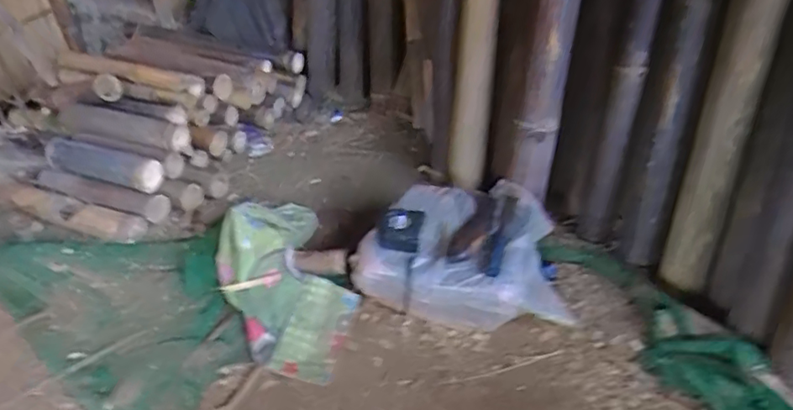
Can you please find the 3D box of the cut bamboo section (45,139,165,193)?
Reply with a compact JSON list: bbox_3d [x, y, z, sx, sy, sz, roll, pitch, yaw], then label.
[{"bbox_3d":[-0.674,-0.088,1.348,0.309,0.068,0.066,11,40,19],"label":"cut bamboo section"}]

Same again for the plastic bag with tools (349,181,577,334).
[{"bbox_3d":[0.129,0.080,1.134,0.389,0.147,0.286,5,40,10],"label":"plastic bag with tools"}]

